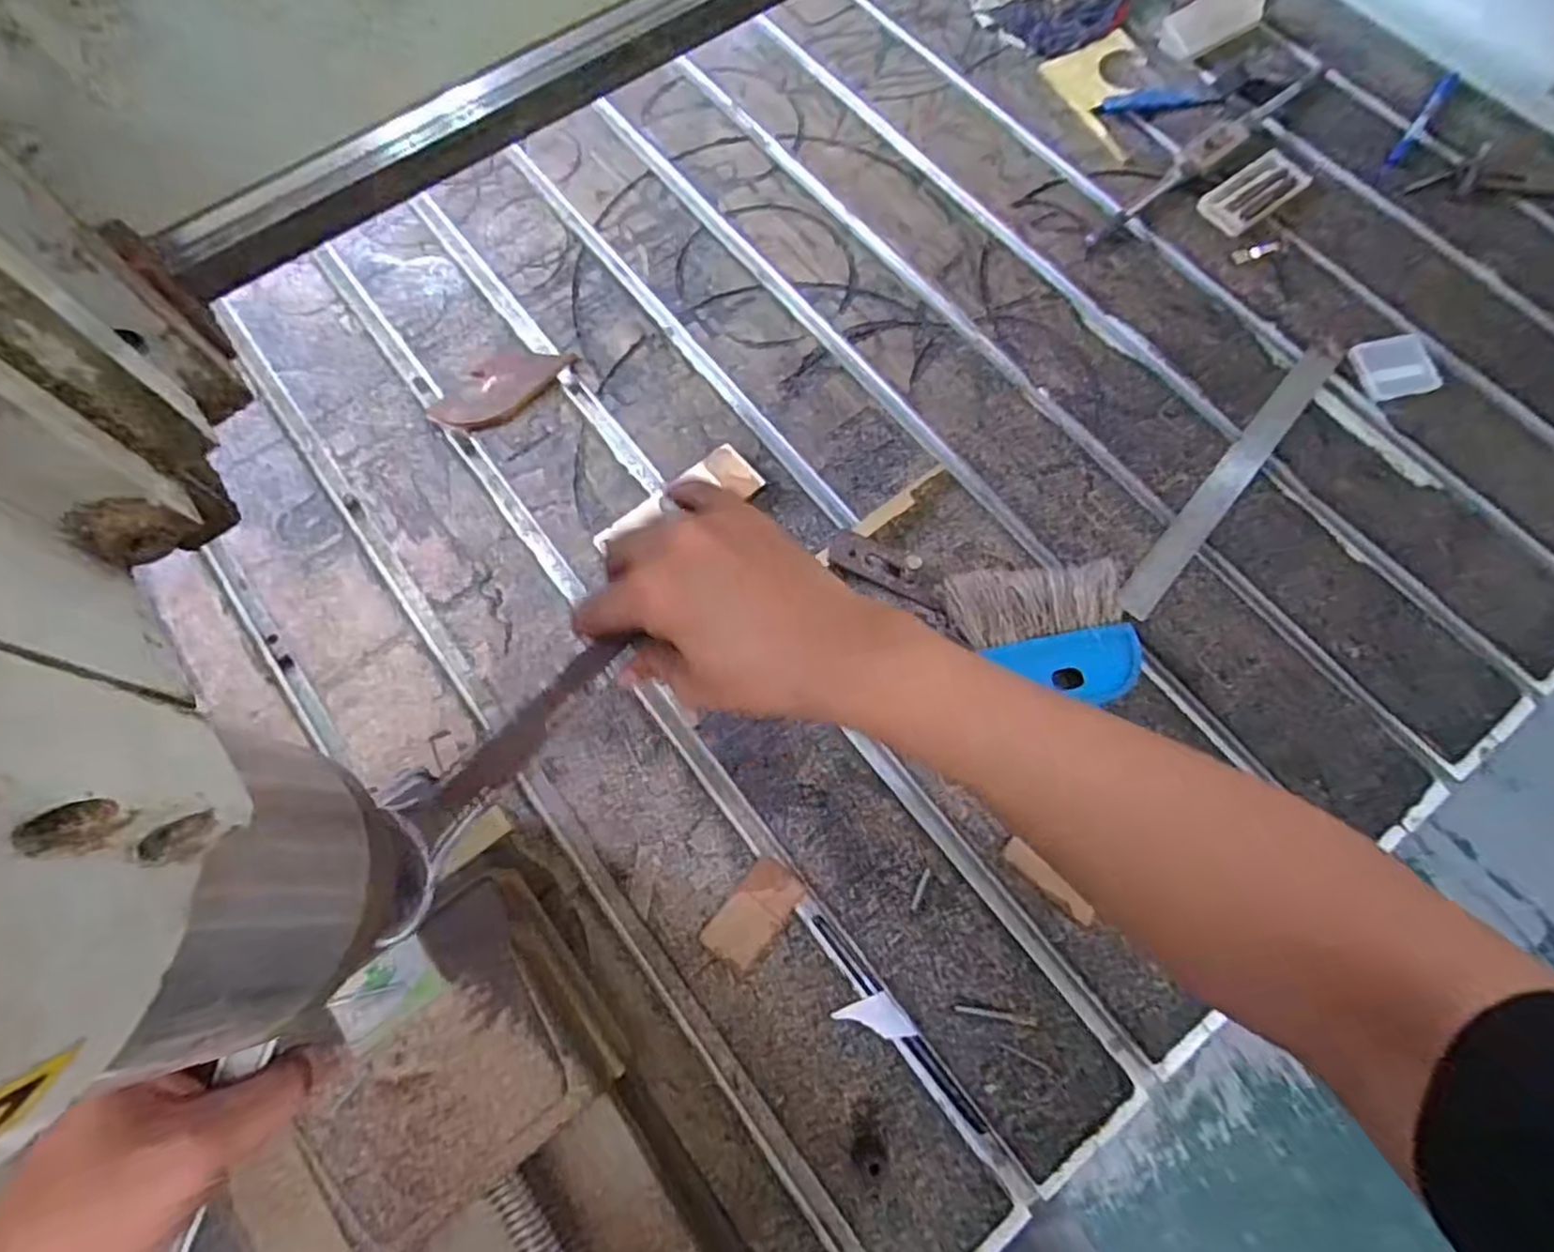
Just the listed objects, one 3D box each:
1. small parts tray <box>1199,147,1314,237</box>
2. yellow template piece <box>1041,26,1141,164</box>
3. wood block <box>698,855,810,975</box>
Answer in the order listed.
[{"bbox_3d":[0.428,-0.390,0.674,0.101,0.014,0.047,-35,75,-10],"label":"small parts tray"},{"bbox_3d":[0.329,-0.511,0.718,0.102,0.010,0.143,-23,73,-7],"label":"yellow template piece"},{"bbox_3d":[-0.014,0.185,0.482,0.036,0.004,0.067,39,76,12],"label":"wood block"}]

